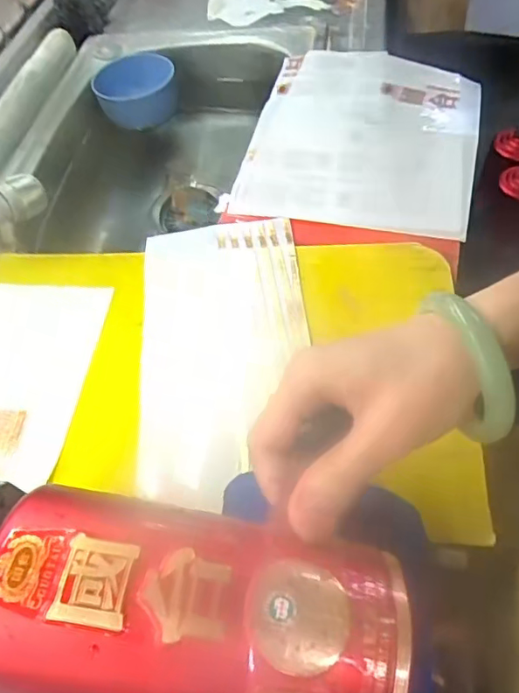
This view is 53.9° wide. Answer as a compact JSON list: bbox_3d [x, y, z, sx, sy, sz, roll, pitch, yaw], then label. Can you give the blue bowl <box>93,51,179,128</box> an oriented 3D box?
[{"bbox_3d":[-0.168,-0.355,0.713,0.110,0.056,0.094,-10,56,-3],"label":"blue bowl"}]

